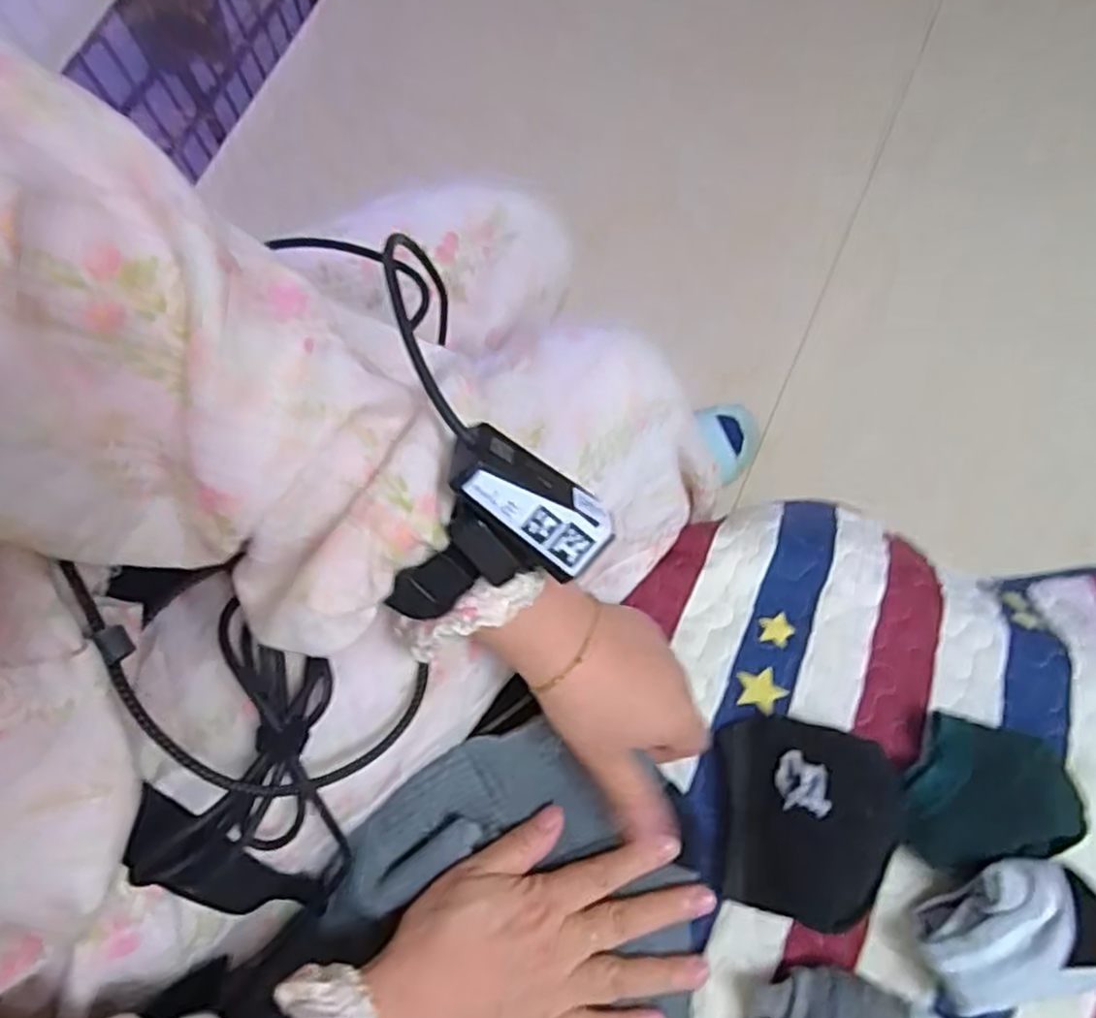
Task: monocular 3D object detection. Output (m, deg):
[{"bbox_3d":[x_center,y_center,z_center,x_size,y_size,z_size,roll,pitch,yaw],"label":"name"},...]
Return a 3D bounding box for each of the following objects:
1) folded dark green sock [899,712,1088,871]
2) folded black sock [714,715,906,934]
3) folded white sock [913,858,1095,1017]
[{"bbox_3d":[0.219,0.145,0.385,0.083,0.028,0.073,15,76,5],"label":"folded dark green sock"},{"bbox_3d":[0.131,0.156,0.387,0.080,0.058,0.096,0,75,1],"label":"folded black sock"},{"bbox_3d":[0.223,0.200,0.366,0.088,0.034,0.060,-12,75,-2],"label":"folded white sock"}]

